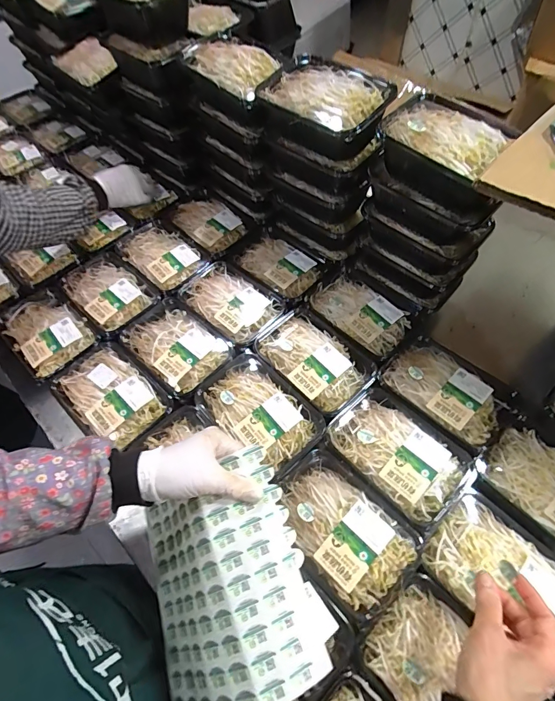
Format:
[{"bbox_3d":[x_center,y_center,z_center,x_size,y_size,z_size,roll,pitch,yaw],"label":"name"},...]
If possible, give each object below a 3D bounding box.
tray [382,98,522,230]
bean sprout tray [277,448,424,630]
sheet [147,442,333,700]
[{"bbox_3d":[0.226,-0.255,0.510,0.130,0.084,0.179,-31,63,-16],"label":"tray"},{"bbox_3d":[0.079,0.224,0.478,0.118,0.032,0.177,-38,63,-21],"label":"bean sprout tray"},{"bbox_3d":[-0.062,0.235,0.381,0.193,0.046,0.201,-33,63,23],"label":"sheet"}]

